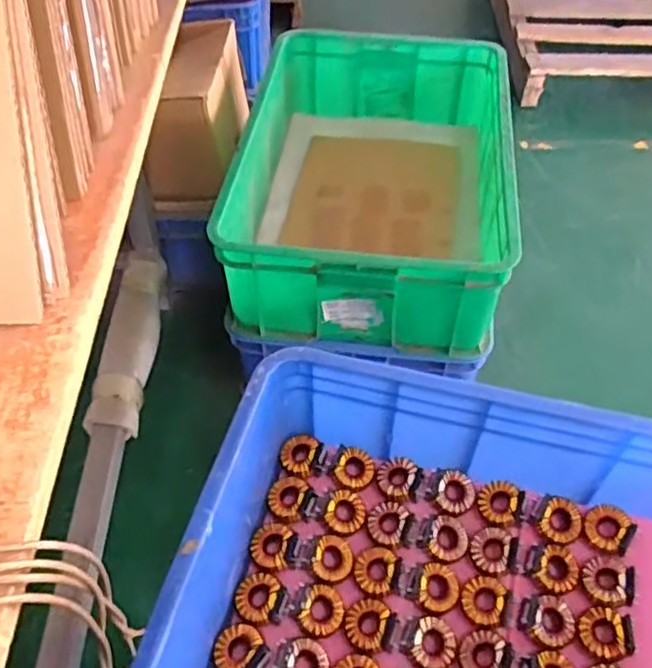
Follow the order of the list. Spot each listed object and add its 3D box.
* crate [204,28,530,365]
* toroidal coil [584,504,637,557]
[{"bbox_3d":[0.081,-0.261,1.106,0.411,0.204,0.592,6,53,5],"label":"crate"},{"bbox_3d":[0.306,0.205,0.703,0.049,0.020,0.048,0,53,1],"label":"toroidal coil"}]

